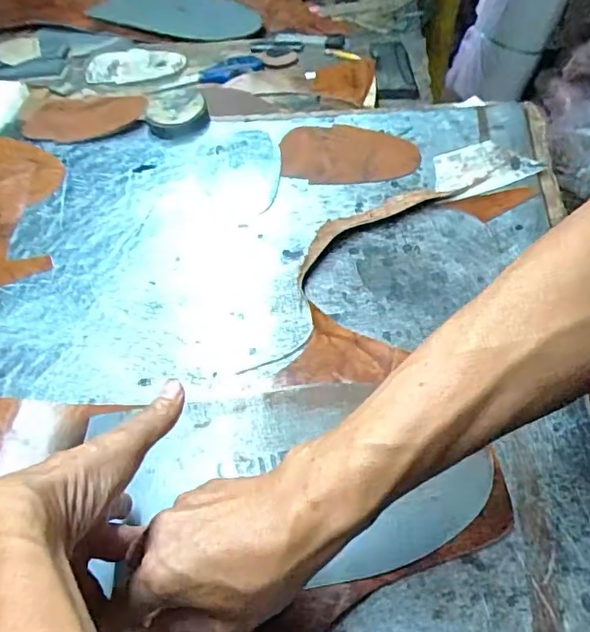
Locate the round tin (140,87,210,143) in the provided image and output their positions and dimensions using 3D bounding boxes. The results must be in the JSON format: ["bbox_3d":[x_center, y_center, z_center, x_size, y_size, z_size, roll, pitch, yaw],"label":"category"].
[{"bbox_3d":[-0.151,-0.254,0.713,0.078,0.034,0.077,-2,50,3],"label":"round tin"}]

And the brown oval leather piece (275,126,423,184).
[{"bbox_3d":[0.060,-0.187,0.646,0.157,0.006,0.099,4,56,13],"label":"brown oval leather piece"}]

